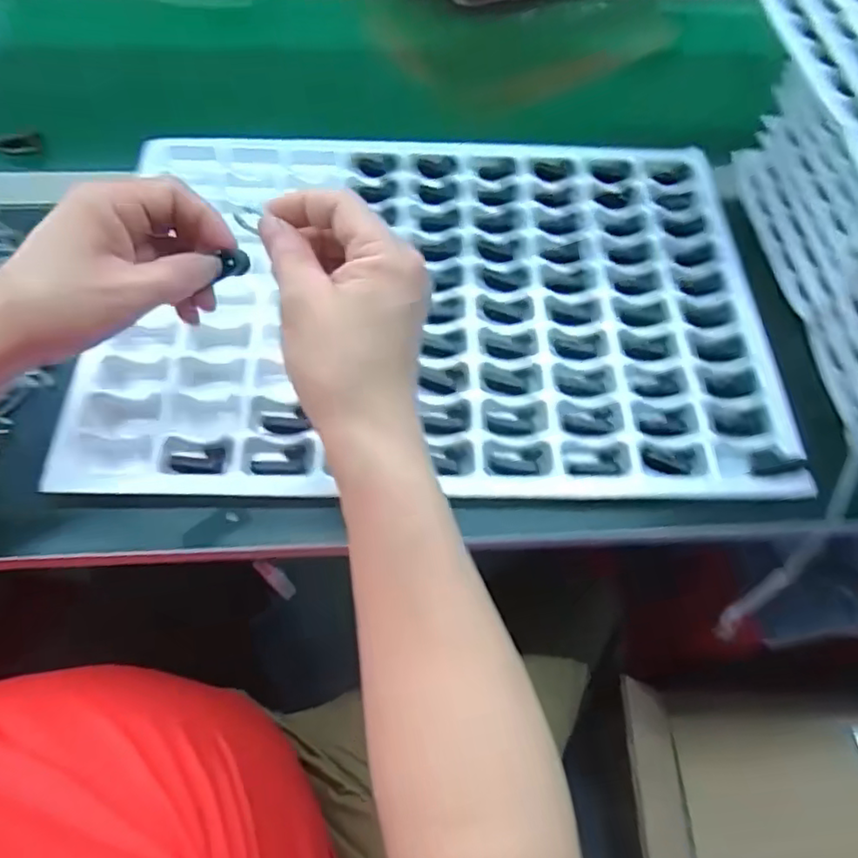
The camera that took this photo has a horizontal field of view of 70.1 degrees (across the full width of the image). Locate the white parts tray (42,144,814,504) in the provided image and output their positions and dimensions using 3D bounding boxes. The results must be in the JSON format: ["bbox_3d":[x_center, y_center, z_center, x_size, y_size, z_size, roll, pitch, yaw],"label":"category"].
[{"bbox_3d":[0.007,-0.099,0.463,0.479,0.022,0.327,0,63,-1],"label":"white parts tray"}]

